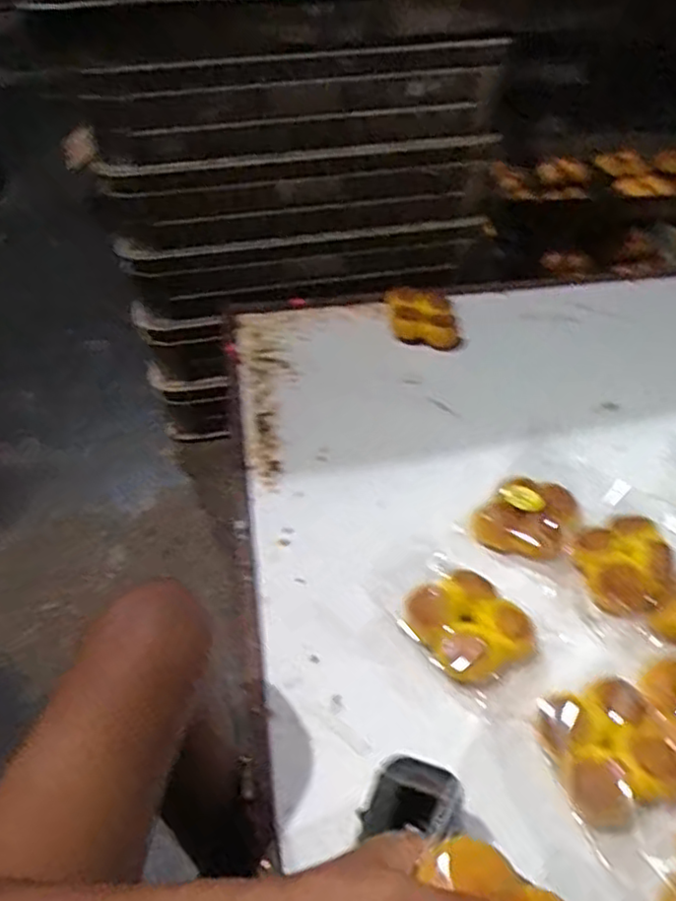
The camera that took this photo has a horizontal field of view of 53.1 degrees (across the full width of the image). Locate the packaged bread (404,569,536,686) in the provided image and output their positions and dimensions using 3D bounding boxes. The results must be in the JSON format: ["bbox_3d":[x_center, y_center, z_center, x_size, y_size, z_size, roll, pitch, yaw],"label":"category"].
[{"bbox_3d":[0.134,0.180,0.704,0.101,0.050,0.121,-28,52,-22],"label":"packaged bread"}]

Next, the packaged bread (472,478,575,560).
[{"bbox_3d":[0.222,0.079,0.803,0.103,0.036,0.099,20,51,19],"label":"packaged bread"}]

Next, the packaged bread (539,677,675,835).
[{"bbox_3d":[0.248,0.277,0.620,0.102,0.039,0.114,-13,48,-10],"label":"packaged bread"}]

